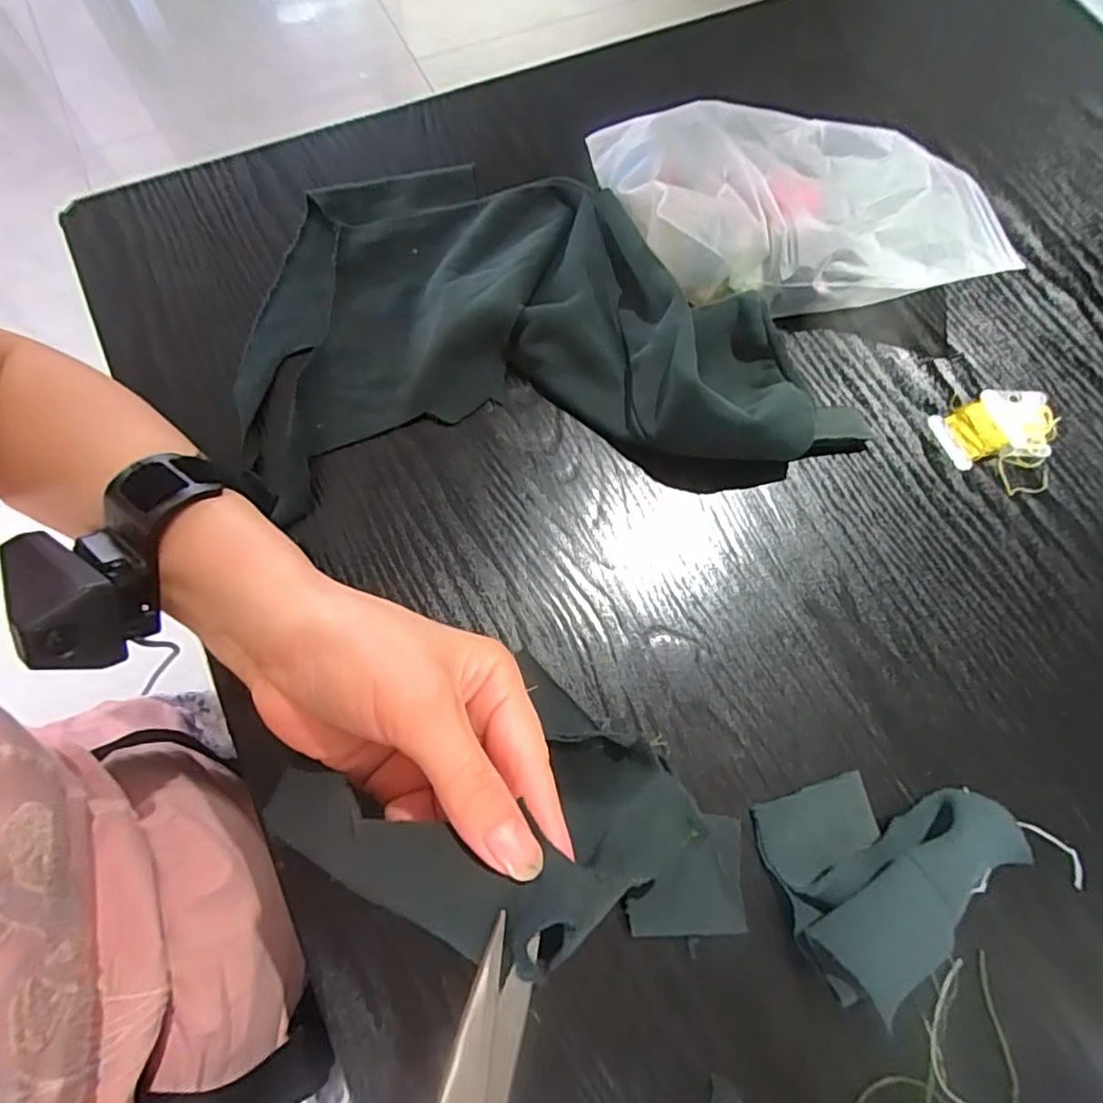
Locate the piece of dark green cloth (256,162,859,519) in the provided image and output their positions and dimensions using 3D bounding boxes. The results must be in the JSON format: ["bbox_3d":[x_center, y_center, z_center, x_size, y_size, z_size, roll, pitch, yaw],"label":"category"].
[{"bbox_3d":[-0.008,-0.143,0.355,0.348,0.046,0.227,-5,71,-4],"label":"piece of dark green cloth"}]

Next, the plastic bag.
[{"bbox_3d":[0.144,-0.216,0.382,0.232,0.059,0.129,4,71,-1],"label":"plastic bag"}]

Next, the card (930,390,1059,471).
[{"bbox_3d":[0.263,-0.071,0.360,0.066,0.012,0.046,-11,71,-6],"label":"card"}]

